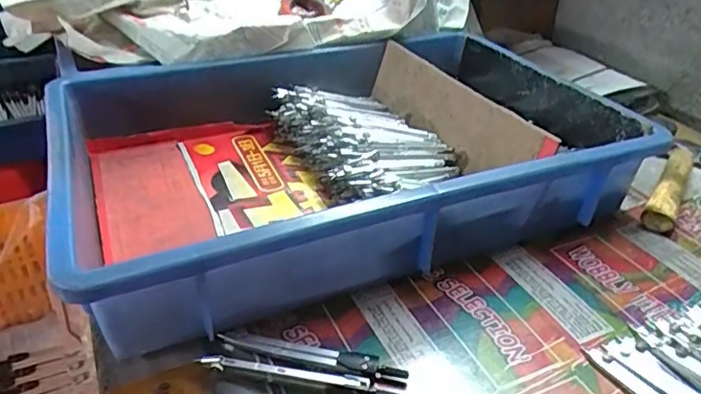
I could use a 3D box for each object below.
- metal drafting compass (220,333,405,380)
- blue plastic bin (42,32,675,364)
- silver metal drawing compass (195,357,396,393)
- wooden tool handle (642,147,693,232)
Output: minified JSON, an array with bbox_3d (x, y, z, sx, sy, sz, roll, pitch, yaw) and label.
[{"bbox_3d":[-0.023,0.094,0.330,0.112,0.007,0.013,7,34,8],"label":"metal drafting compass"},{"bbox_3d":[-0.008,-0.043,0.475,0.413,0.084,0.301,-13,36,-21],"label":"blue plastic bin"},{"bbox_3d":[-0.028,0.101,0.311,0.110,0.014,0.011,7,34,9],"label":"silver metal drawing compass"},{"bbox_3d":[0.284,-0.010,0.490,0.022,0.018,0.134,23,39,29],"label":"wooden tool handle"}]

